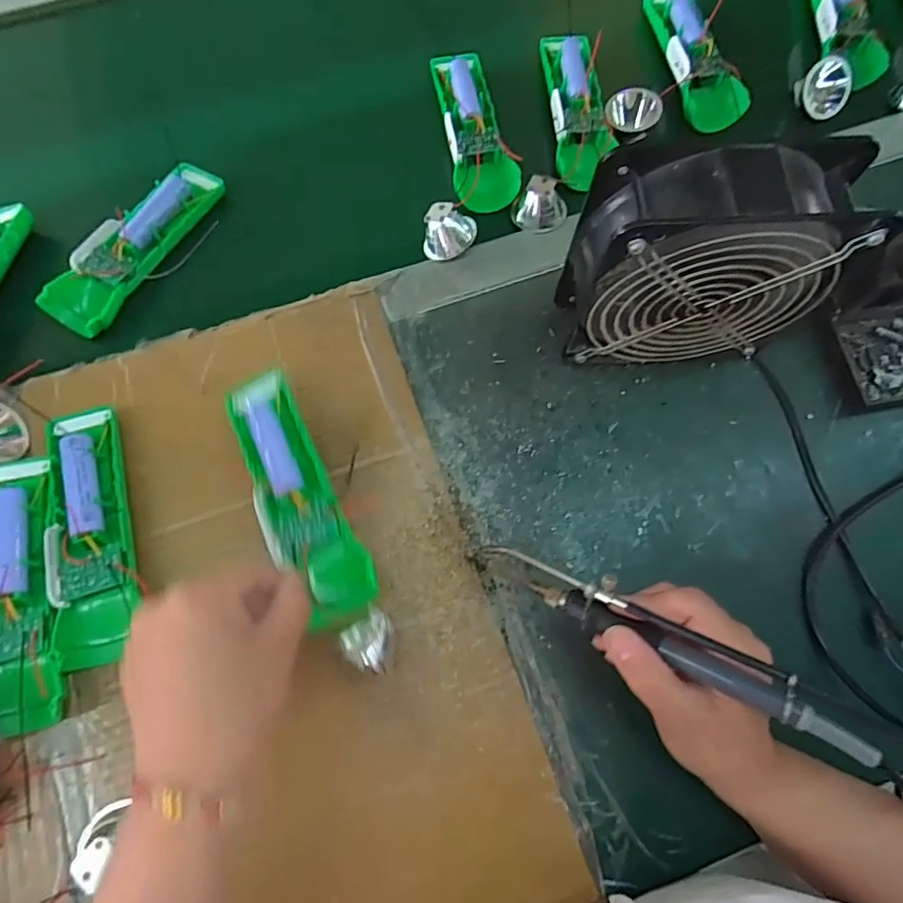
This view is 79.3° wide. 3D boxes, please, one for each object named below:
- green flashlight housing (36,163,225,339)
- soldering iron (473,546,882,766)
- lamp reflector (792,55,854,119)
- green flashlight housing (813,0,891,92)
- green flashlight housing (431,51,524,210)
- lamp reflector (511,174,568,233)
[{"bbox_3d":[-0.238,-0.157,0.408,0.048,0.029,0.154,29,75,8],"label":"green flashlight housing"},{"bbox_3d":[0.100,0.092,0.277,0.196,0.024,0.022,23,72,29],"label":"soldering iron"},{"bbox_3d":[0.291,-0.283,0.420,0.027,0.033,0.035,-10,73,-4],"label":"lamp reflector"},{"bbox_3d":[0.312,-0.348,0.440,0.034,0.040,0.134,-3,73,-1],"label":"green flashlight housing"},{"bbox_3d":[0.017,-0.256,0.436,0.050,0.032,0.139,-12,73,-4],"label":"green flashlight housing"},{"bbox_3d":[0.067,-0.188,0.418,0.033,0.028,0.034,0,73,-1],"label":"lamp reflector"}]

